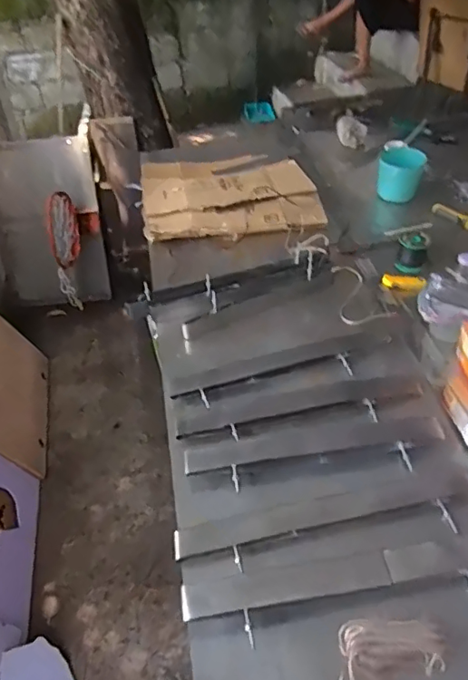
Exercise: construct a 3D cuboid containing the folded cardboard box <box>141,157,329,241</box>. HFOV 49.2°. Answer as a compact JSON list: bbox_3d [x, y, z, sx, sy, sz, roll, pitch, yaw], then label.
[{"bbox_3d":[-0.025,-0.429,1.446,0.469,0.039,0.507,-9,41,-6],"label":"folded cardboard box"}]

